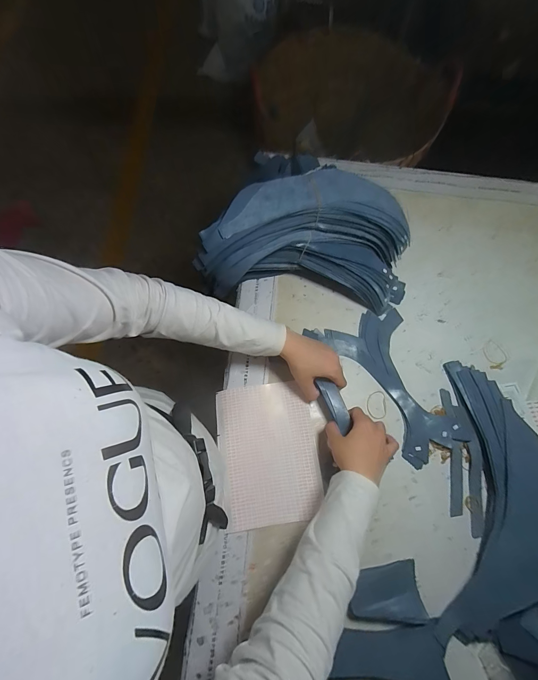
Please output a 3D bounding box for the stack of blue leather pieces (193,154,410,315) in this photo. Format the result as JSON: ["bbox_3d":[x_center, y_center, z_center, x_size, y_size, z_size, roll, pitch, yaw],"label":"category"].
[{"bbox_3d":[0.072,-0.159,0.514,0.343,0.171,0.146,4,70,-1],"label":"stack of blue leather pieces"}]

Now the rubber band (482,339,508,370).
[{"bbox_3d":[0.400,0.026,0.549,0.036,0.004,0.054,-9,71,-5],"label":"rubber band"}]

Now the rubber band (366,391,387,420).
[{"bbox_3d":[0.178,0.107,0.511,0.031,0.004,0.045,2,70,-1],"label":"rubber band"}]

